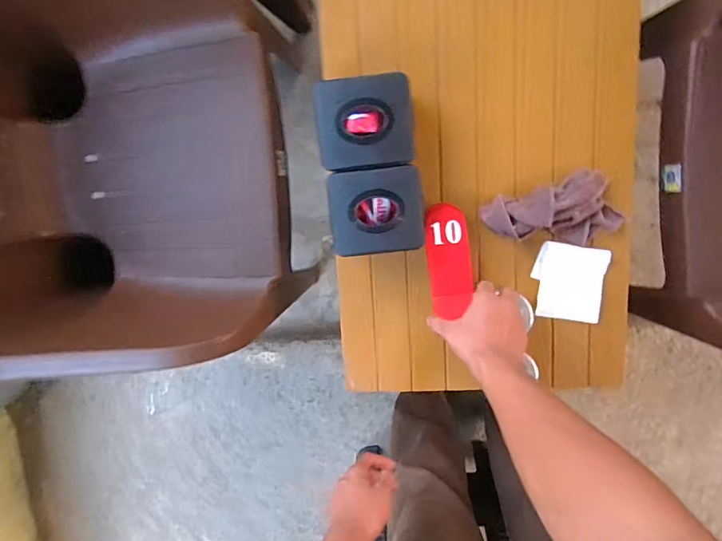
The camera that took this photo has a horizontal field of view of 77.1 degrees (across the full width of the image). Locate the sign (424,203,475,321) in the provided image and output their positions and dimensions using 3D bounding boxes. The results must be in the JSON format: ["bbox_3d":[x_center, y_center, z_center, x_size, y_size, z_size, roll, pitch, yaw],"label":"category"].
[{"bbox_3d":[0.132,-0.016,0.678,0.063,0.011,0.165,-6,93,5],"label":"sign"}]

